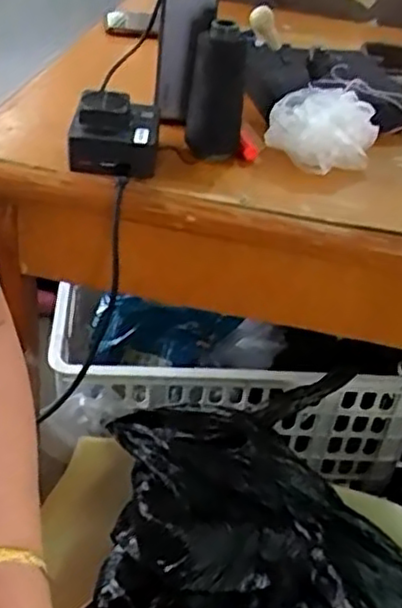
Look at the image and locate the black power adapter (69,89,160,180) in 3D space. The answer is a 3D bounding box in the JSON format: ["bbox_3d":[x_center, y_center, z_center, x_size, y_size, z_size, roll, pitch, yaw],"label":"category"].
[{"bbox_3d":[-0.071,-0.143,0.591,0.071,0.046,0.078,7,37,-2],"label":"black power adapter"}]

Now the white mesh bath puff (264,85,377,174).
[{"bbox_3d":[0.107,-0.156,0.626,0.094,0.048,0.076,12,37,6],"label":"white mesh bath puff"}]

